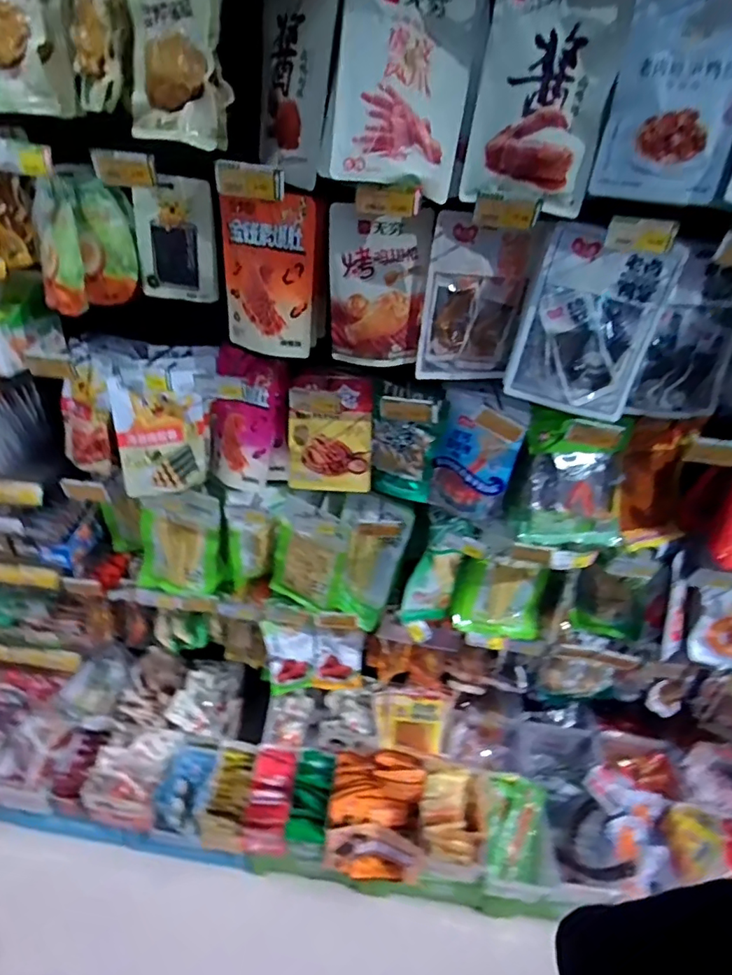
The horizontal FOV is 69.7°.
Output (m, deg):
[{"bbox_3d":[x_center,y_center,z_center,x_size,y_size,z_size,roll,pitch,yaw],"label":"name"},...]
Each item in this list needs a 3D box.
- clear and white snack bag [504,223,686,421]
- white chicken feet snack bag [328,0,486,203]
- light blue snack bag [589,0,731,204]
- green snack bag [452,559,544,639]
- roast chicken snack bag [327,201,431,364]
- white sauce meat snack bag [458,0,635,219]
[{"bbox_3d":[0.356,-0.258,0.833,0.195,0.275,0.061,14,19,1],"label":"clear and white snack bag"},{"bbox_3d":[0.054,-0.528,0.683,0.180,0.254,0.033,2,15,-15],"label":"white chicken feet snack bag"},{"bbox_3d":[0.395,-0.491,0.669,0.161,0.212,0.057,12,33,12],"label":"light blue snack bag"},{"bbox_3d":[0.285,0.238,1.116,0.186,0.150,0.090,14,33,12],"label":"green snack bag"},{"bbox_3d":[0.018,-0.326,0.872,0.158,0.248,0.032,0,32,-3],"label":"roast chicken snack bag"},{"bbox_3d":[0.233,-0.510,0.692,0.171,0.250,0.030,9,33,2],"label":"white sauce meat snack bag"}]

